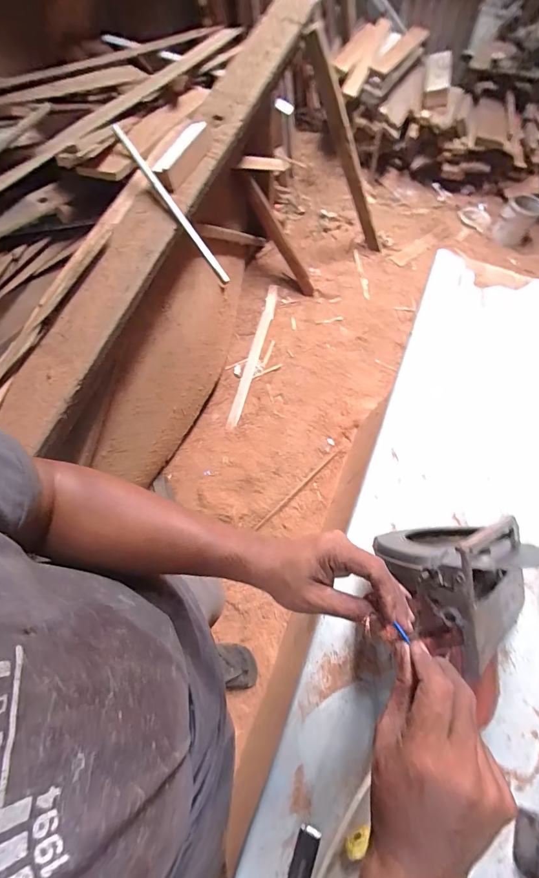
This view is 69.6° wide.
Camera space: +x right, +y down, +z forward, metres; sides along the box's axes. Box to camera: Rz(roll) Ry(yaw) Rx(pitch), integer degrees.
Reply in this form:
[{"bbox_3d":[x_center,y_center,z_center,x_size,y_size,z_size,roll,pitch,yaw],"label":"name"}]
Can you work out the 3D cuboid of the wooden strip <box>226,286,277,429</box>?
[{"bbox_3d":[-0.064,-0.392,1.708,0.056,0.024,0.796,13,65,4],"label":"wooden strip"}]

